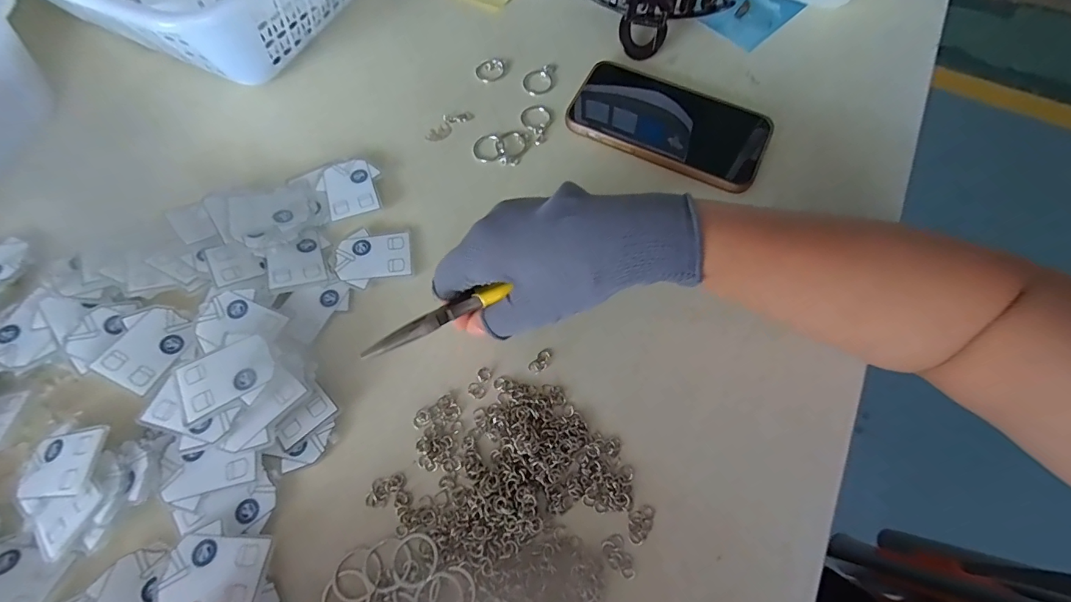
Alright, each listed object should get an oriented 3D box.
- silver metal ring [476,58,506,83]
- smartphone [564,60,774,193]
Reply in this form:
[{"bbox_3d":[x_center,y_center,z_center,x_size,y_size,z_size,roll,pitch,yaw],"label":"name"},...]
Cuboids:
[{"bbox_3d":[-0.037,-0.196,0.383,0.024,0.004,0.022,1,67,-2],"label":"silver metal ring"},{"bbox_3d":[0.101,-0.137,0.353,0.147,0.015,0.075,26,69,9],"label":"smartphone"}]

